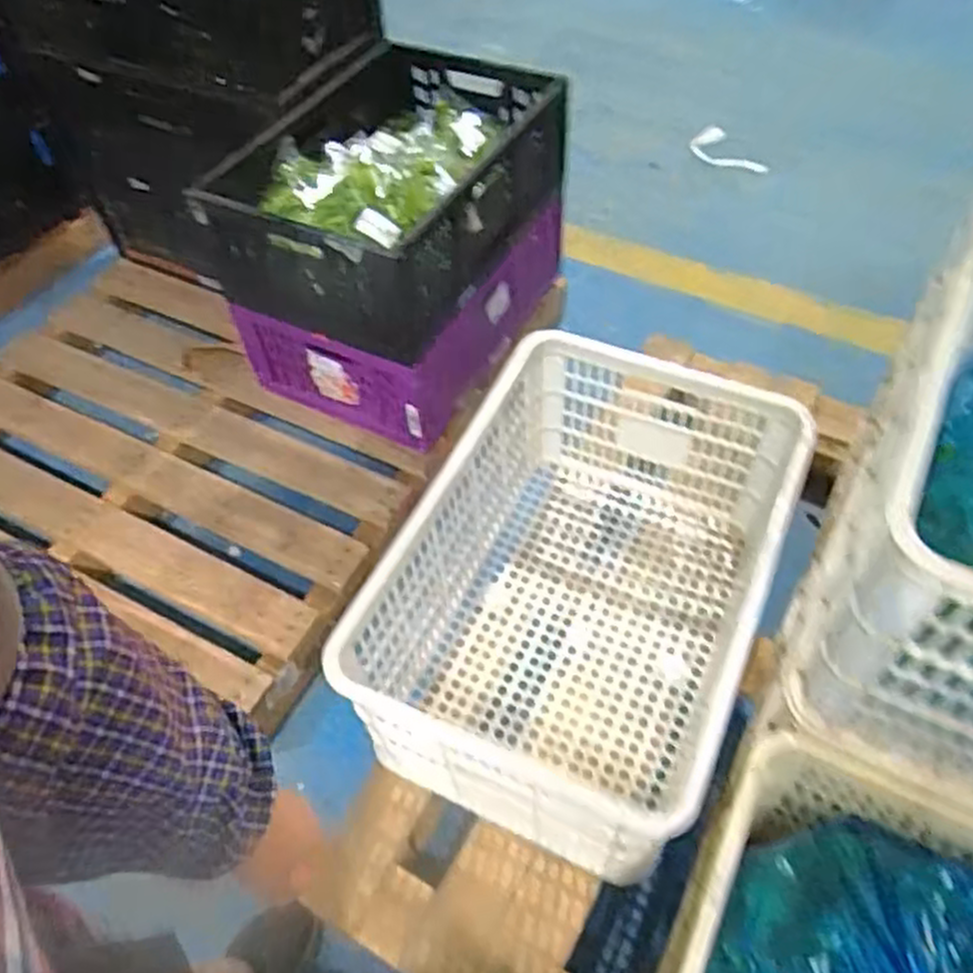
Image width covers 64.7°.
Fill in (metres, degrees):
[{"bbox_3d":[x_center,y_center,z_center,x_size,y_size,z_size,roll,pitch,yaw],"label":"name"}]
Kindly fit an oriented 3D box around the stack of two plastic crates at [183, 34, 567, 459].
[{"bbox_3d":[-0.152,-0.483,1.474,0.444,0.401,0.654,25,58,20],"label":"stack of two plastic crates"}]

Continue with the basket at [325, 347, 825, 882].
[{"bbox_3d":[0.141,0.137,1.064,0.415,0.335,0.616,19,56,17],"label":"basket"}]

